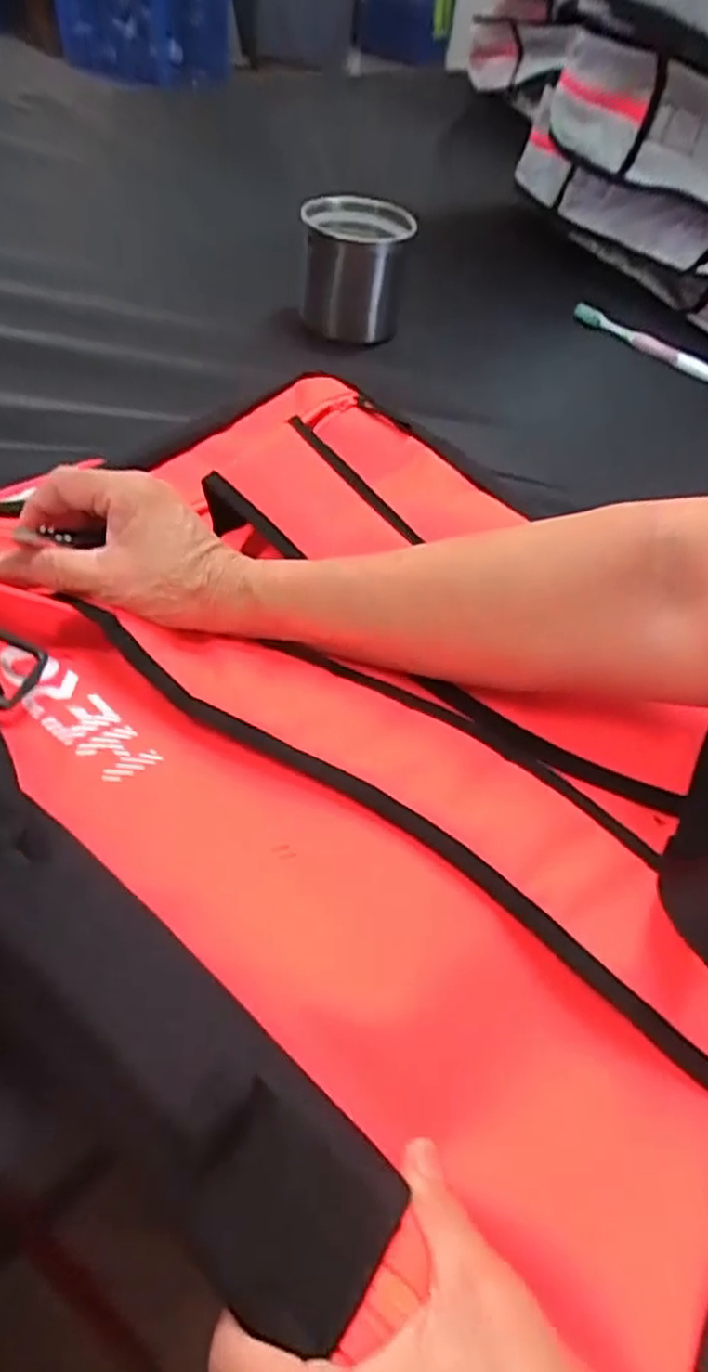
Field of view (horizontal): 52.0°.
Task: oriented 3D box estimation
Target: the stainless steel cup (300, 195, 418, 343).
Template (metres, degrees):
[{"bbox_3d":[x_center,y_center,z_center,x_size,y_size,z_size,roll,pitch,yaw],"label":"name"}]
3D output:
[{"bbox_3d":[-0.001,-0.398,0.703,0.099,0.115,0.097,5,49,-5],"label":"stainless steel cup"}]

